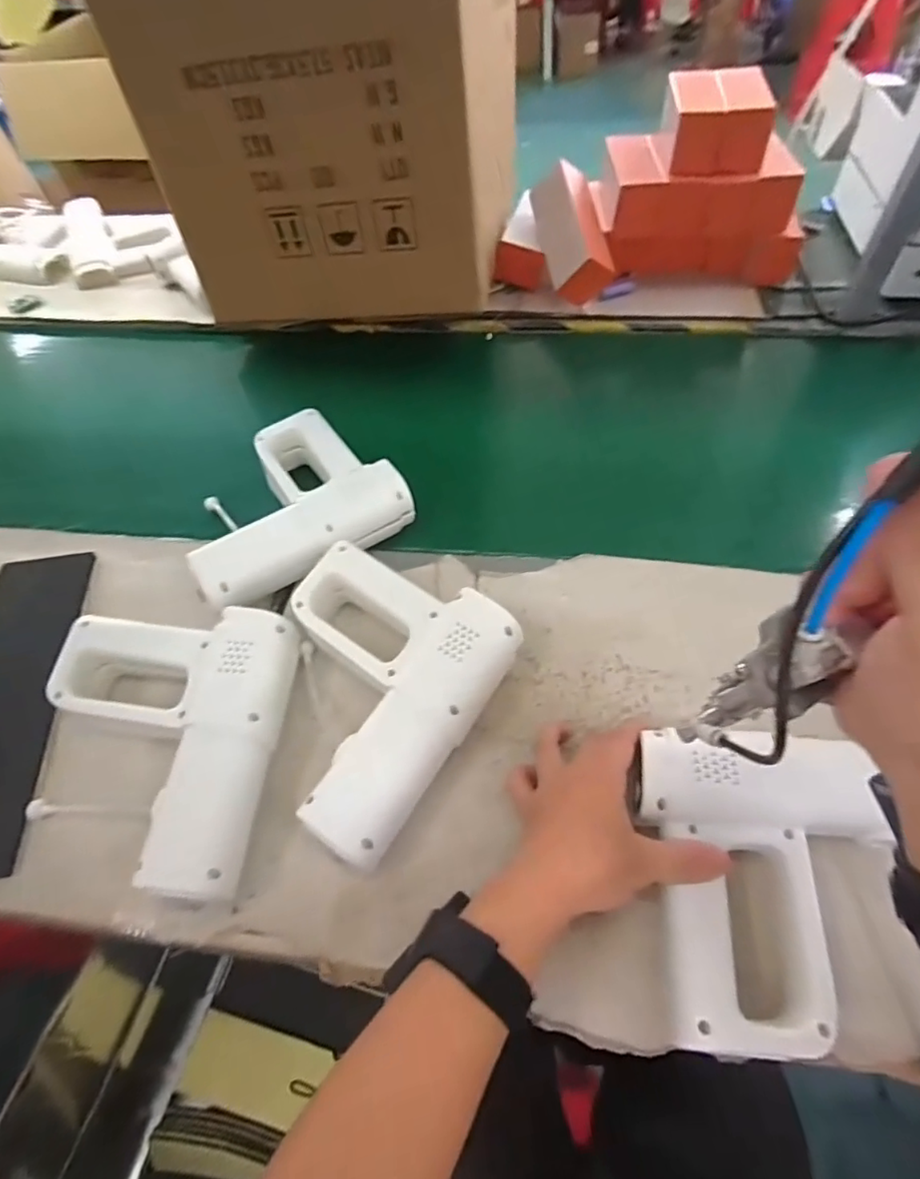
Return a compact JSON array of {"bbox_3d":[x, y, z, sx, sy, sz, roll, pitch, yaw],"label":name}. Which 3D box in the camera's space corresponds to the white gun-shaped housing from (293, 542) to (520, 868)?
[{"bbox_3d":[-0.077,0.074,0.459,0.182,0.061,0.204,28,62,22],"label":"white gun-shaped housing"}]

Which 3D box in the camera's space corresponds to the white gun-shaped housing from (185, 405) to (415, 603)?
[{"bbox_3d":[-0.178,-0.093,0.581,0.211,0.059,0.201,-31,59,-16],"label":"white gun-shaped housing"}]

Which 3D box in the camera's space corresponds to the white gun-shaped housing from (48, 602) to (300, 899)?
[{"bbox_3d":[-0.231,0.120,0.445,0.177,0.062,0.204,0,56,5],"label":"white gun-shaped housing"}]

